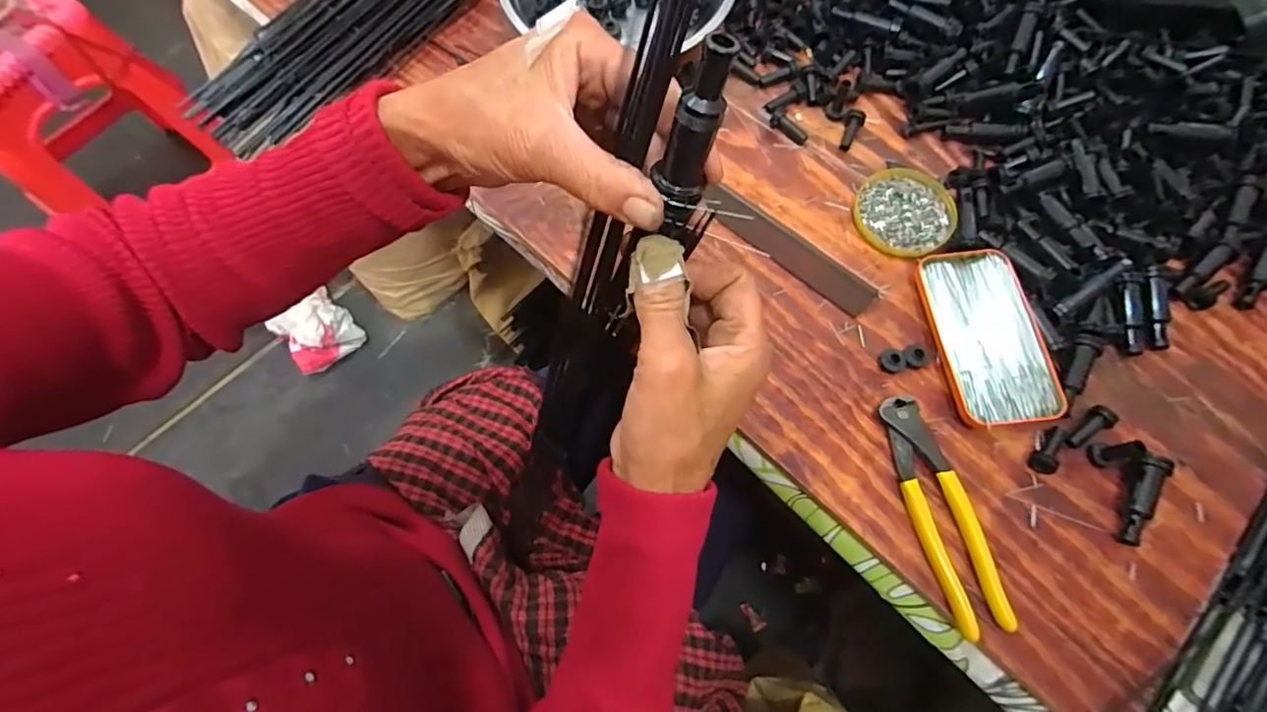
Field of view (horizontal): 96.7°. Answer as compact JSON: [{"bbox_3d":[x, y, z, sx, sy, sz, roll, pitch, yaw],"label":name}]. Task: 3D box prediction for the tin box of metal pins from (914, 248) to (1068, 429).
[{"bbox_3d":[0.282,-0.017,0.447,0.076,0.014,0.144,-6,70,-2],"label":"tin box of metal pins"}]

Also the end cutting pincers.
[{"bbox_3d":[0.219,0.110,0.404,0.039,0.014,0.164,-12,70,-4],"label":"end cutting pincers"}]

